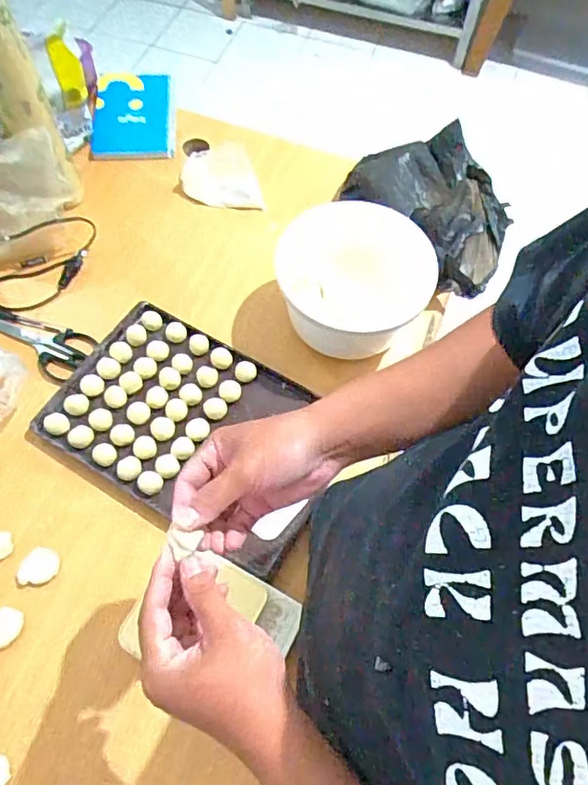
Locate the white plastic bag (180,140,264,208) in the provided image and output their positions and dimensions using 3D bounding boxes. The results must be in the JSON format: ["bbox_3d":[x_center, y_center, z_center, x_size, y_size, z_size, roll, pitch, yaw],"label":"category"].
[{"bbox_3d":[-0.121,-0.351,0.866,0.140,0.074,0.071,0,64,-1],"label":"white plastic bag"}]

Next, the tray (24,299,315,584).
[{"bbox_3d":[-0.129,0.042,0.707,0.370,0.027,0.250,28,67,13],"label":"tray"}]

